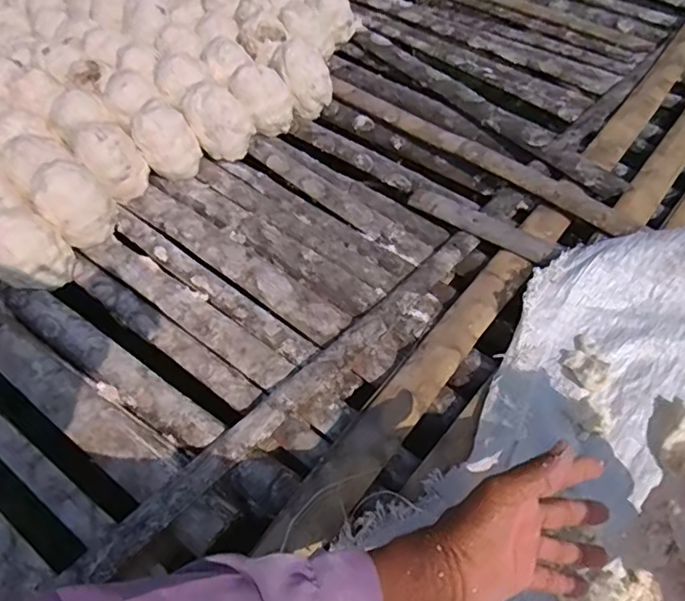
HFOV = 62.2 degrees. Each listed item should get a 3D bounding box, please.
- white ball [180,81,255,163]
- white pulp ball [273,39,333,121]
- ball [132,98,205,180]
[{"bbox_3d":[-0.182,-0.263,0.847,0.093,0.097,0.076,-18,55,-11],"label":"white ball"},{"bbox_3d":[-0.063,-0.358,0.919,0.082,0.090,0.093,-16,55,-10],"label":"white pulp ball"},{"bbox_3d":[-0.248,-0.222,0.812,0.082,0.103,0.070,-18,55,-11],"label":"ball"}]

